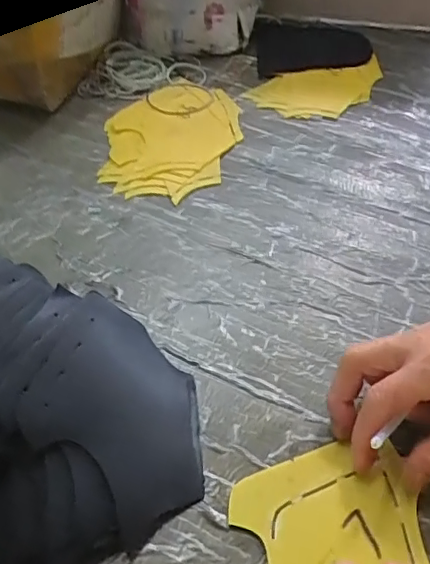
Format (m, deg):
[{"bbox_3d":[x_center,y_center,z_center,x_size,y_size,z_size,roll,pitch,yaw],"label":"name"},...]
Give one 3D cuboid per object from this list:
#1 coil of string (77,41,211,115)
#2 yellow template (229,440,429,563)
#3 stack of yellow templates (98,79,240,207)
[{"bbox_3d":[-0.060,-0.207,0.562,0.126,0.020,0.094,21,54,15],"label":"coil of string"},{"bbox_3d":[0.061,0.145,0.295,0.100,0.004,0.116,-1,50,-1],"label":"yellow template"},{"bbox_3d":[-0.039,-0.135,0.515,0.115,0.013,0.159,16,53,11],"label":"stack of yellow templates"}]

